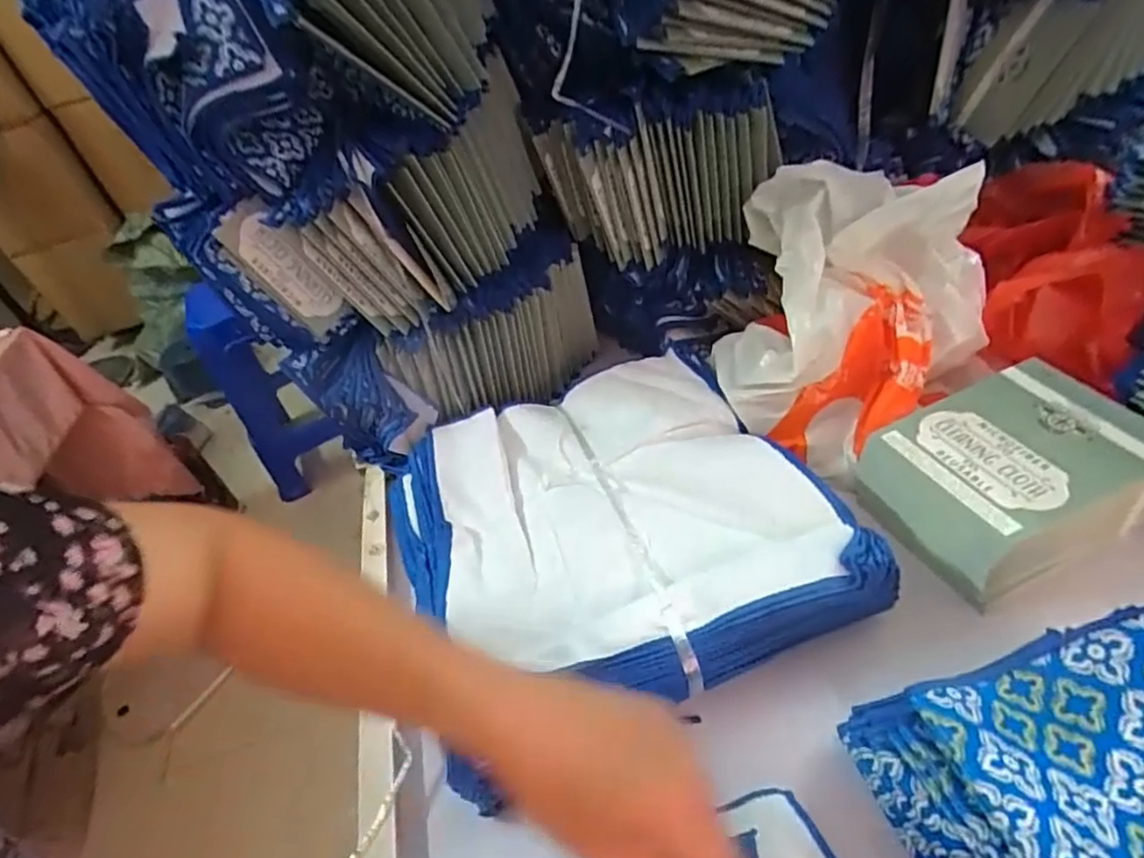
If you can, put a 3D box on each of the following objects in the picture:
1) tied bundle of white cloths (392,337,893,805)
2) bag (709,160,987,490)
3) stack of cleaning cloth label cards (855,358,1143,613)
[{"bbox_3d":[0.017,0.067,0.493,0.306,0.073,0.309,-18,43,-12],"label":"tied bundle of white cloths"},{"bbox_3d":[0.217,-0.089,0.515,0.192,0.189,0.159,24,50,29],"label":"bag"},{"bbox_3d":[0.318,0.035,0.456,0.153,0.089,0.123,-17,43,-11],"label":"stack of cleaning cloth label cards"}]

